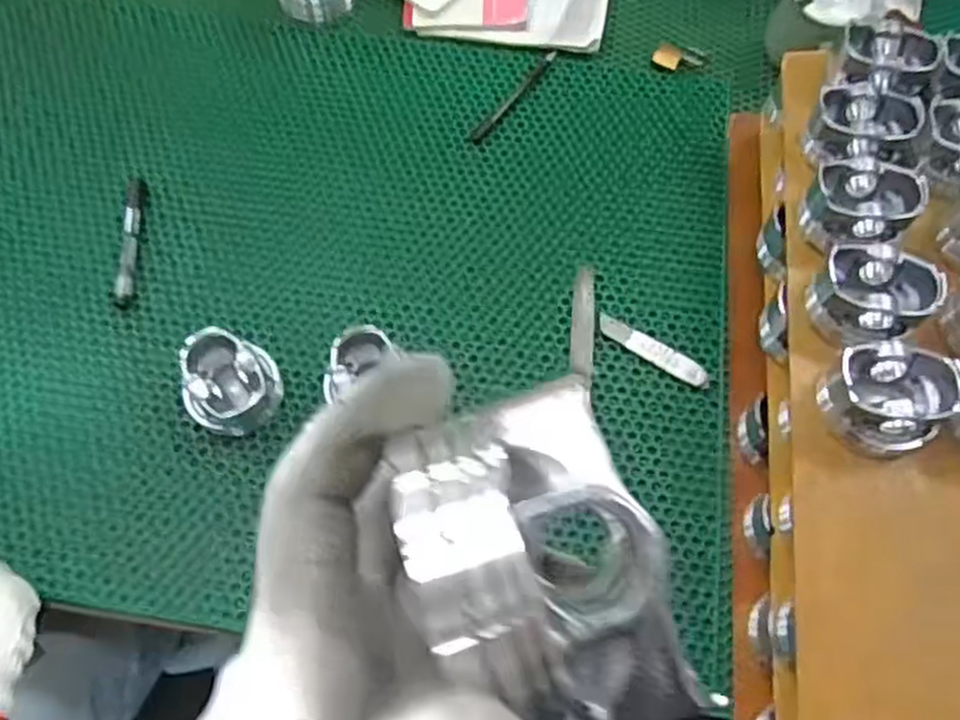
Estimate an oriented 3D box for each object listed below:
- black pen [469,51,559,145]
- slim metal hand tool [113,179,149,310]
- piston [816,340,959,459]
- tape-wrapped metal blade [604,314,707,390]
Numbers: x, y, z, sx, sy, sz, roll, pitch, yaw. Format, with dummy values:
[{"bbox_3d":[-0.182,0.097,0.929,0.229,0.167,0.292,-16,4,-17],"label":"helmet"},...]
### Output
[{"bbox_3d":[0.039,-0.288,0.821,0.013,0.006,0.151,35,69,14],"label":"black pen"},{"bbox_3d":[-0.336,-0.117,0.731,0.020,0.012,0.146,-4,65,-3],"label":"slim metal hand tool"},{"bbox_3d":[0.287,0.025,0.533,0.080,0.044,0.075,1,65,-1],"label":"piston"},{"bbox_3d":[0.158,-0.008,0.692,0.112,0.010,0.020,33,68,13],"label":"tape-wrapped metal blade"}]

